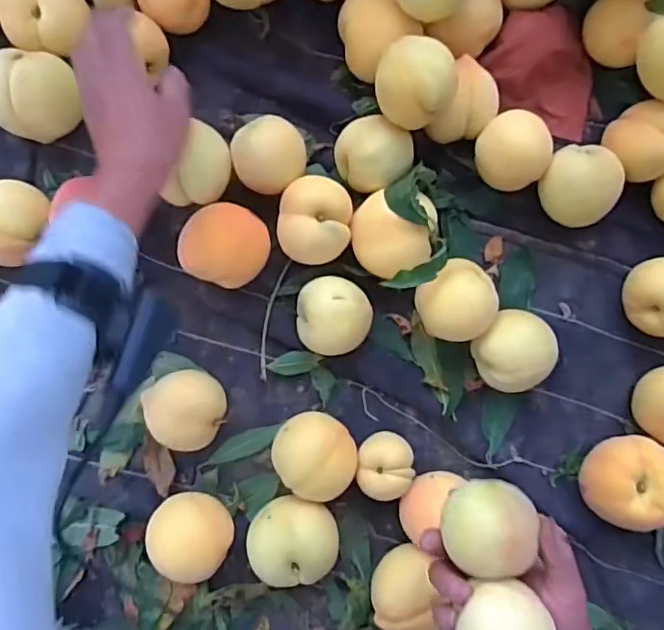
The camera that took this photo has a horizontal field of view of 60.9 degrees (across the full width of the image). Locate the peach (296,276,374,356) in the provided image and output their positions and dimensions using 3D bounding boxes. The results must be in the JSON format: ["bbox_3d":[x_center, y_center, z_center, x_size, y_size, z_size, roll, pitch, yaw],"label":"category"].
[{"bbox_3d":[0.002,0.001,0.509,0.064,0.051,0.066,0,87,-2],"label":"peach"}]

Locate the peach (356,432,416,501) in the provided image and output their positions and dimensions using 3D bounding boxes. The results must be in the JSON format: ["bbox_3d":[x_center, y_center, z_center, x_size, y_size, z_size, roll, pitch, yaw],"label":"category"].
[{"bbox_3d":[0.048,0.136,0.517,0.050,0.044,0.055,0,87,-2],"label":"peach"}]

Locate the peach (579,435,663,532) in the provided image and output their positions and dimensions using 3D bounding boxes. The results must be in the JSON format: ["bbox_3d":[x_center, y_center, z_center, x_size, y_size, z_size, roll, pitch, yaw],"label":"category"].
[{"bbox_3d":[0.268,0.149,0.505,0.072,0.060,0.078,27,87,0],"label":"peach"}]

